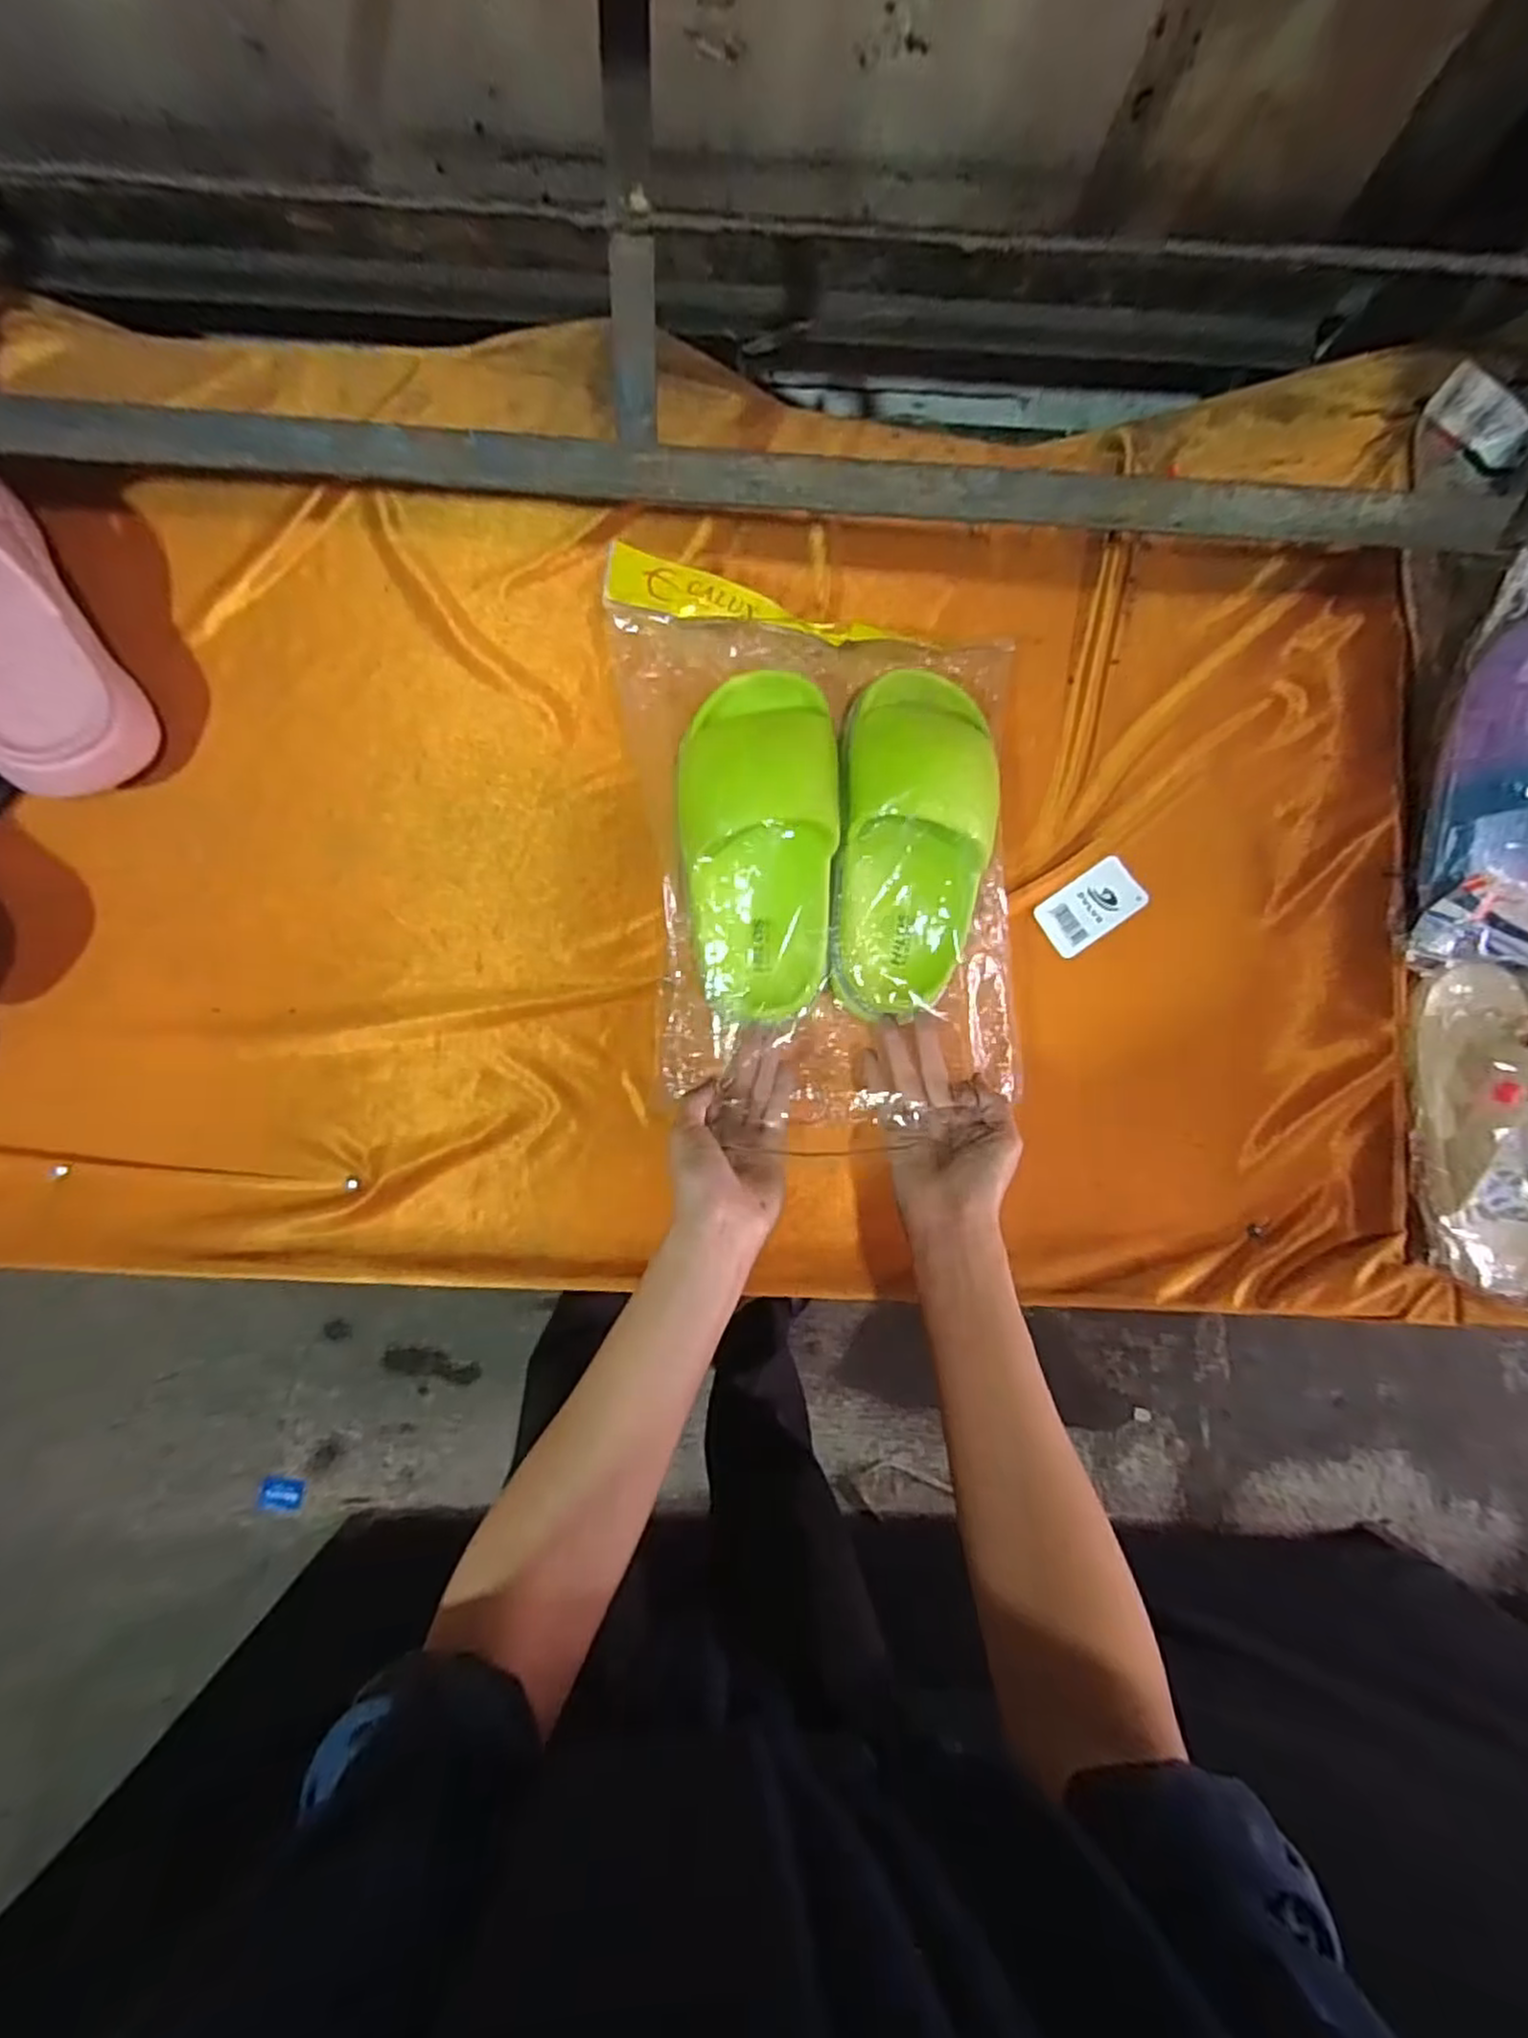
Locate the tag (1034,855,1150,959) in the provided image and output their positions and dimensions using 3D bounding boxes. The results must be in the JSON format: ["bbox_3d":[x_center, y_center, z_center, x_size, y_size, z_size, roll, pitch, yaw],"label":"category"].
[{"bbox_3d":[0.240,-0.083,0.543,0.077,0.004,0.045,-35,83,-2],"label":"tag"}]

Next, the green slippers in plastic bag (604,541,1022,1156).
[{"bbox_3d":[0.036,-0.095,0.486,0.255,0.081,0.352,1,87,-4],"label":"green slippers in plastic bag"}]

